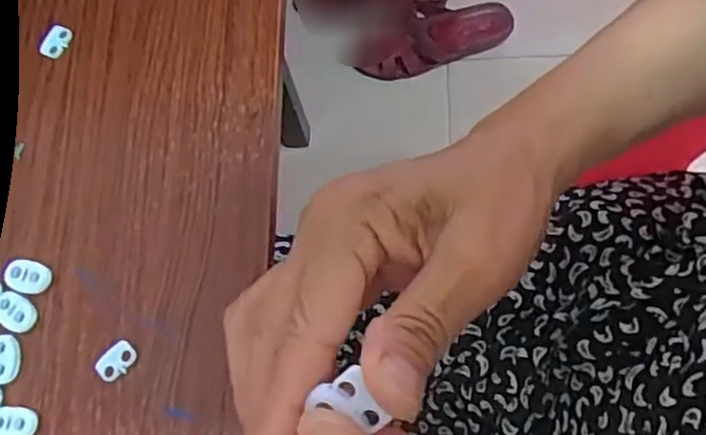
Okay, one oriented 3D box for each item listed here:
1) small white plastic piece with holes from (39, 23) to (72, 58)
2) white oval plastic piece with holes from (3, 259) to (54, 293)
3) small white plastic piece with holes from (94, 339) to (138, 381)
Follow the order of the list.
[{"bbox_3d":[-0.165,-0.098,0.372,0.015,0.004,0.020,18,73,11],"label":"small white plastic piece with holes"},{"bbox_3d":[-0.159,0.029,0.330,0.023,0.005,0.015,18,73,11],"label":"white oval plastic piece with holes"},{"bbox_3d":[-0.111,0.067,0.316,0.014,0.004,0.020,36,78,16],"label":"small white plastic piece with holes"}]

